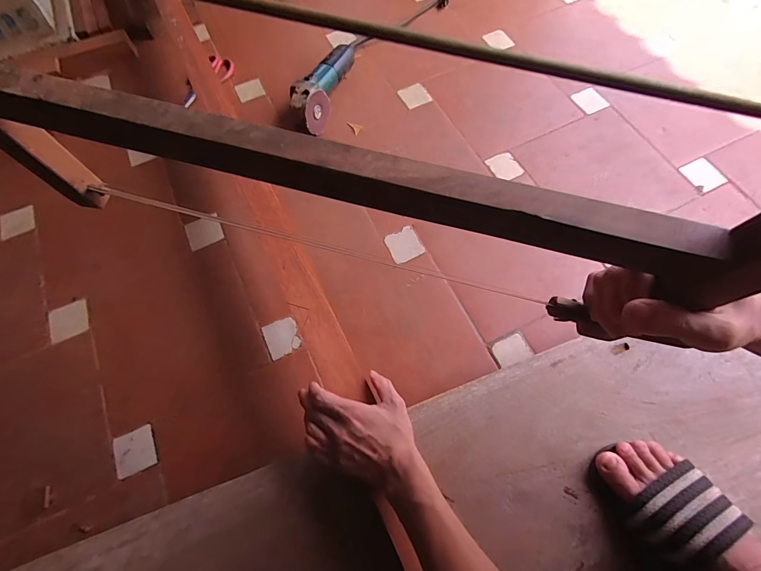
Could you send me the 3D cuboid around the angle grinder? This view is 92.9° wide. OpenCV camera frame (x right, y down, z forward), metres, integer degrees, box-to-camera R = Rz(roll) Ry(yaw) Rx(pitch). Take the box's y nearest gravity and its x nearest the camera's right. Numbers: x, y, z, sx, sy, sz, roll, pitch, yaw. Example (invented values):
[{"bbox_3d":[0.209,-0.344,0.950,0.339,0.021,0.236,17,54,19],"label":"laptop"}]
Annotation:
[{"bbox_3d":[-0.150,-0.513,0.919,0.100,0.074,0.286,14,68,7],"label":"angle grinder"}]

